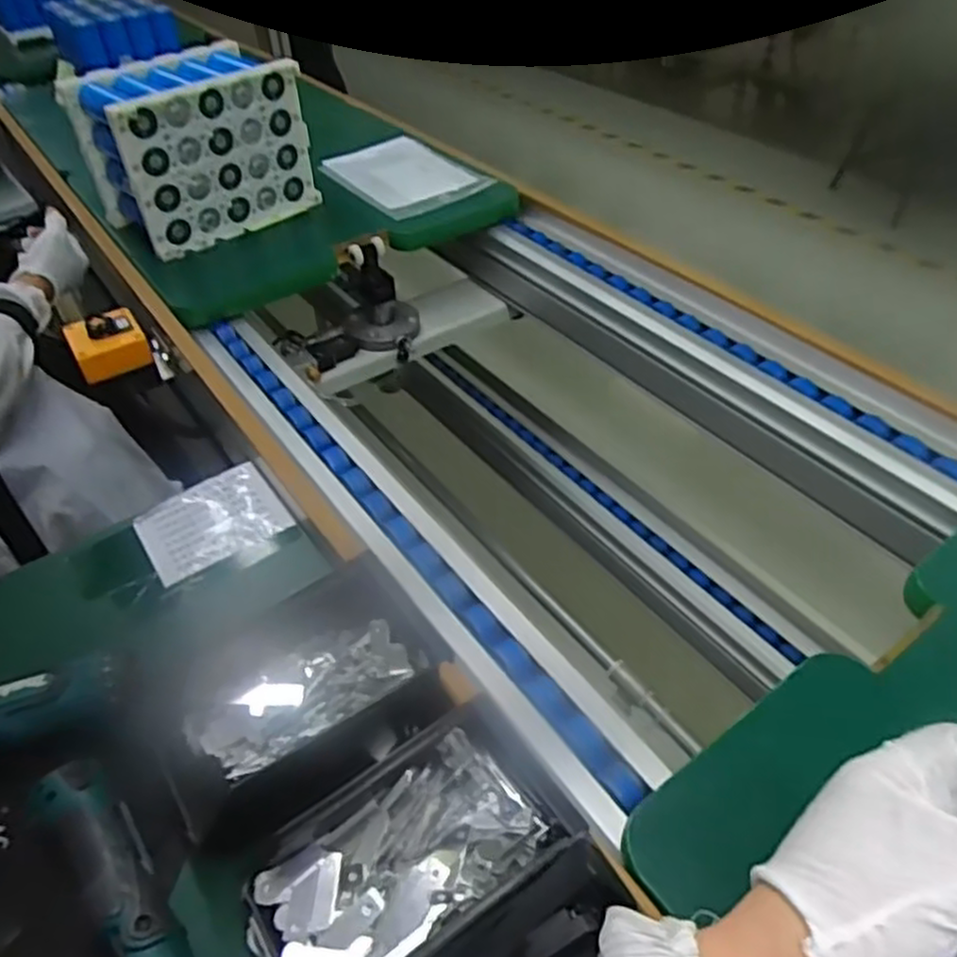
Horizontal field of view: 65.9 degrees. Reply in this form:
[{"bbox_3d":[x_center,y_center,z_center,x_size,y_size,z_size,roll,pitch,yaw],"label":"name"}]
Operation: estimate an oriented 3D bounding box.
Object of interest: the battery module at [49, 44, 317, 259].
[{"bbox_3d":[-0.354,-0.412,0.942,0.237,0.196,0.152,-36,53,-26],"label":"battery module"}]

